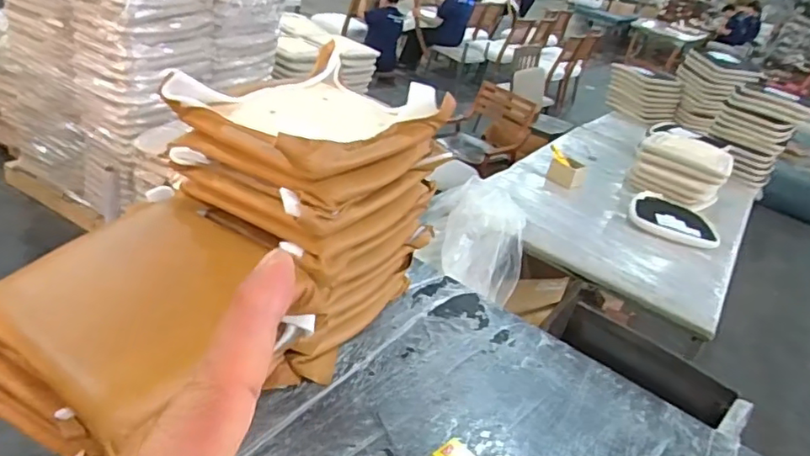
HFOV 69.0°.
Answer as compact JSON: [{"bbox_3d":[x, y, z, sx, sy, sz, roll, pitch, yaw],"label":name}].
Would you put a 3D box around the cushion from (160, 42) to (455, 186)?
[{"bbox_3d":[-0.213,-0.267,1.341,0.416,0.125,0.506,33,35,30],"label":"cushion"}]

